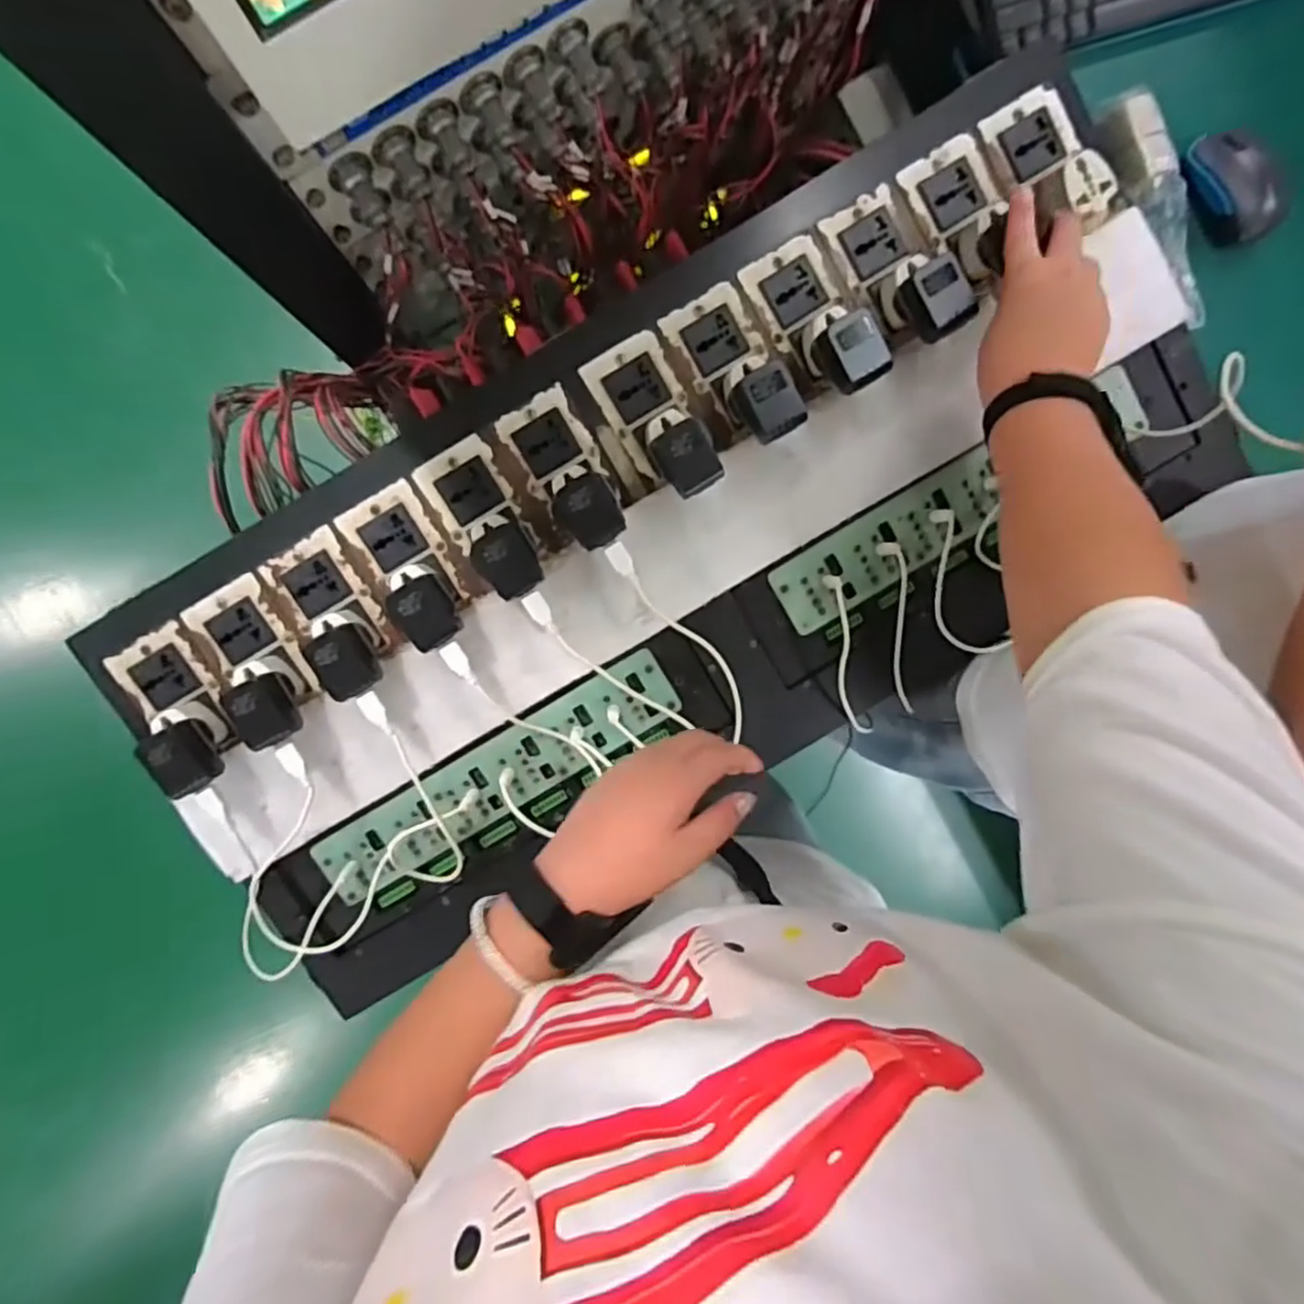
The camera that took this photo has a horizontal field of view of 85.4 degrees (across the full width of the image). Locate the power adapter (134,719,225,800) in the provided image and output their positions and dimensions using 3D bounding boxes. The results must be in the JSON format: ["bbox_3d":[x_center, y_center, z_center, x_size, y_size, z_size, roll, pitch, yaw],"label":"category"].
[{"bbox_3d":[-0.343,0.076,0.516,0.040,0.023,0.053,-37,96,0],"label":"power adapter"}]

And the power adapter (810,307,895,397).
[{"bbox_3d":[0.141,-0.209,0.496,0.040,0.024,0.047,-32,96,0],"label":"power adapter"}]

